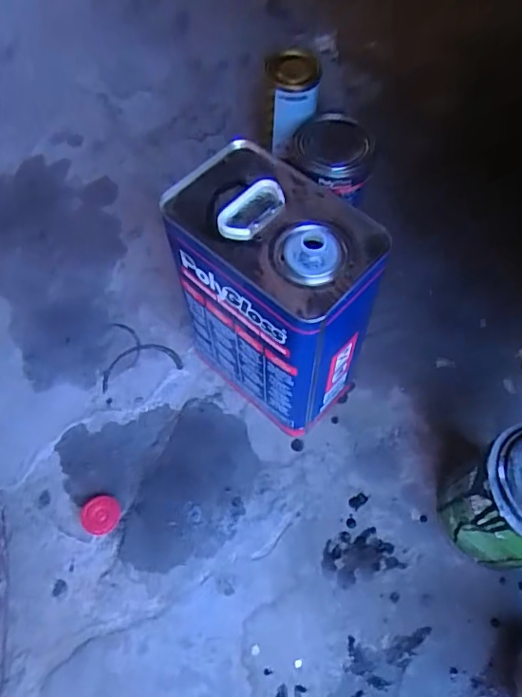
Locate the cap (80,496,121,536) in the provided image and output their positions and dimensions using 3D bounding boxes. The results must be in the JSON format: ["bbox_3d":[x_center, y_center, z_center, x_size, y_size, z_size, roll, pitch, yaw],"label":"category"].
[{"bbox_3d":[-0.163,0.170,0.543,0.035,0.018,0.038,0,62,1],"label":"cap"}]

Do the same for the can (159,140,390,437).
[{"bbox_3d":[0.005,-0.036,0.507,0.178,0.258,0.106,39,66,19],"label":"can"}]

